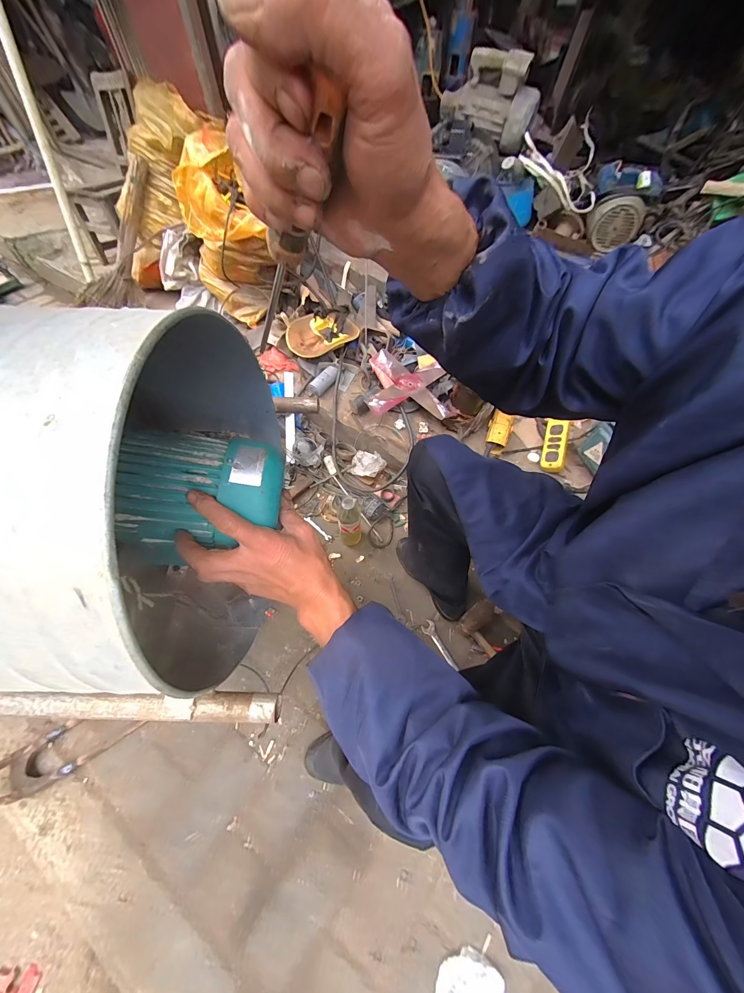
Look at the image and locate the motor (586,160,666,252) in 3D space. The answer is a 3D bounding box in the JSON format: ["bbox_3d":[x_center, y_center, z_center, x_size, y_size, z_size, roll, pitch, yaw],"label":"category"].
[{"bbox_3d":[0.868,-1.022,1.153,0.203,0.192,0.212,28,61,16],"label":"motor"}]

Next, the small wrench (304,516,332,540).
[{"bbox_3d":[-0.169,0.099,1.026,0.111,0.006,0.017,38,64,21],"label":"small wrench"}]

